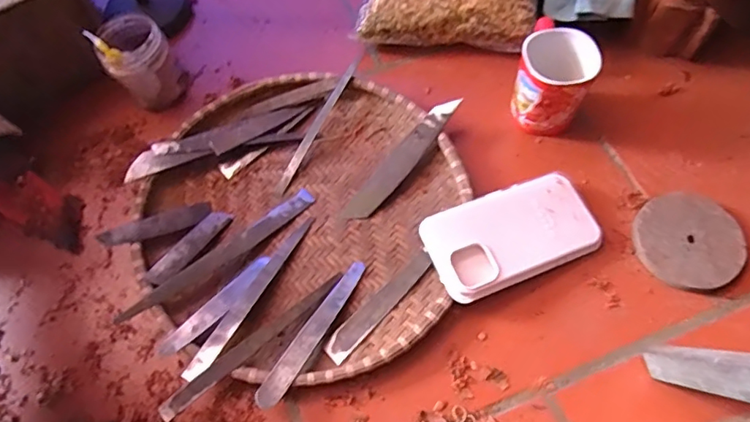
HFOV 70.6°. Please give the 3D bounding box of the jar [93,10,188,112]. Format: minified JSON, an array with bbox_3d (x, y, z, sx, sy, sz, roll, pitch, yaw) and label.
[{"bbox_3d":[-0.272,-0.172,0.620,0.071,0.094,0.067,-2,62,3],"label":"jar"}]

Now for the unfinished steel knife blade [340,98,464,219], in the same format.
[{"bbox_3d":[0.030,-0.057,0.573,0.033,0.008,0.175,33,79,26],"label":"unfinished steel knife blade"}]

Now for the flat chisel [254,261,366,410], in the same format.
[{"bbox_3d":[-0.057,0.110,0.493,0.022,0.008,0.158,27,59,13],"label":"flat chisel"}]

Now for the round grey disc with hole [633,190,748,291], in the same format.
[{"bbox_3d":[0.311,0.029,0.525,0.100,0.016,0.101,-2,62,3],"label":"round grey disc with hole"}]

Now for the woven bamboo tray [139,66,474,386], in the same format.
[{"bbox_3d":[-0.074,-0.004,0.556,0.316,0.032,0.334,14,64,11],"label":"woven bamboo tray"}]

